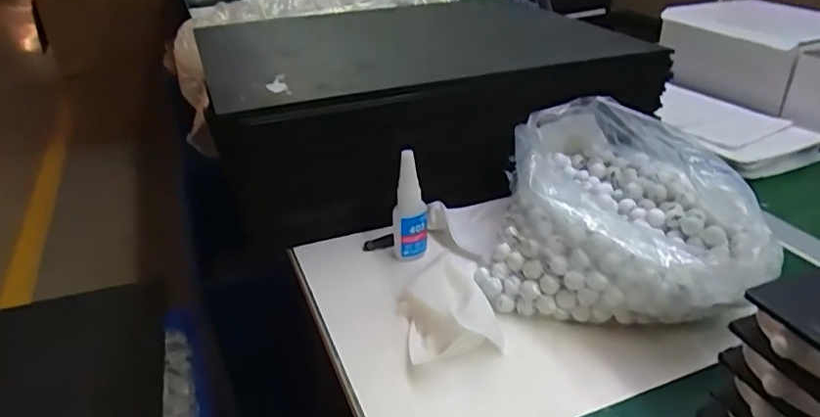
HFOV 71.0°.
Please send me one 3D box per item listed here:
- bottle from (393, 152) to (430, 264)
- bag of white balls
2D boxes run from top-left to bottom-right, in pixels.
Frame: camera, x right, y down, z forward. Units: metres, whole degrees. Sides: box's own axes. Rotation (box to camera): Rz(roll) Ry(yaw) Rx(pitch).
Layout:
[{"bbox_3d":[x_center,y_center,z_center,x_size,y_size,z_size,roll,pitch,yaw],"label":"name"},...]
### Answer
[{"bbox_3d":[0.001,-0.003,0.539,0.031,0.100,0.027,1,30,3],"label":"bottle"},{"bbox_3d":[0.189,0.001,0.521,0.208,0.114,0.232,9,31,16],"label":"bag of white balls"}]

